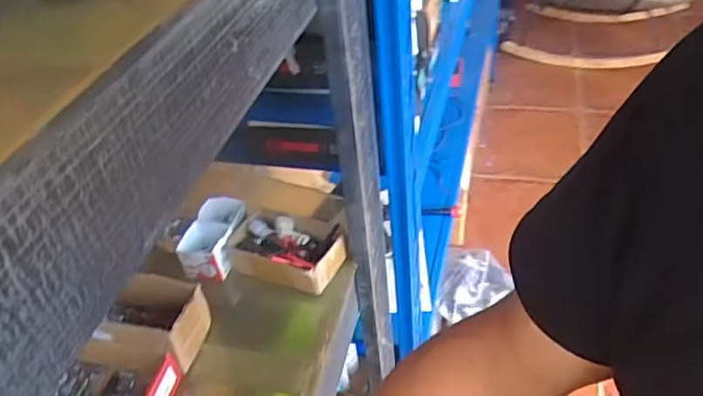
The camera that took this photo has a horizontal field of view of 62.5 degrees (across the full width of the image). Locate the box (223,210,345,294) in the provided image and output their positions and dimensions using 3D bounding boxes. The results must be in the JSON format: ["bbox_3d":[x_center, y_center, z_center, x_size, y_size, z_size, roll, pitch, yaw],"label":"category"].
[{"bbox_3d":[-0.082,0.065,0.732,0.145,0.041,0.090,9,42,18],"label":"box"}]

